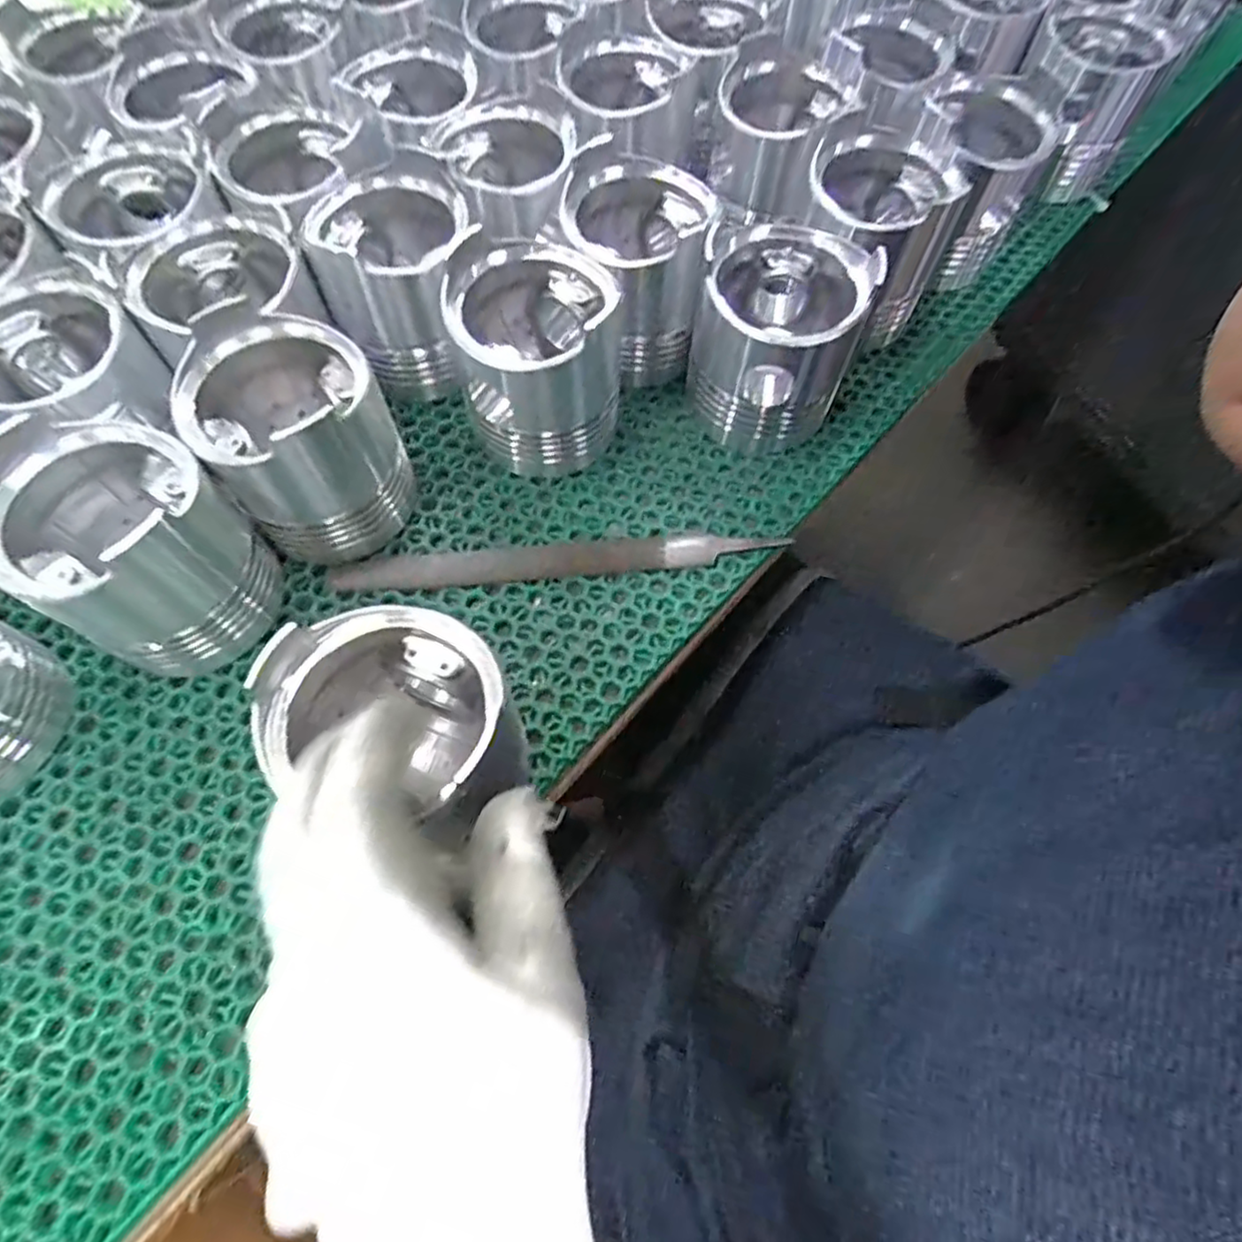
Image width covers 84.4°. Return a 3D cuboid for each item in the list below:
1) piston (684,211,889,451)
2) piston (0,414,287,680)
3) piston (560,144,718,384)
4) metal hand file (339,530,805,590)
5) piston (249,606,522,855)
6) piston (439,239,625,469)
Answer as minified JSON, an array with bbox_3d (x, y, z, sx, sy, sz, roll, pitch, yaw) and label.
[{"bbox_3d":[0.081,-0.154,0.375,0.080,0.098,0.078,5,64,0],"label":"piston"},{"bbox_3d":[-0.216,-0.032,0.307,0.079,0.092,0.084,20,65,7],"label":"piston"},{"bbox_3d":[0.007,-0.194,0.393,0.078,0.099,0.094,9,64,2],"label":"piston"},{"bbox_3d":[-0.030,-0.032,0.360,0.231,0.006,0.020,-5,65,-5],"label":"metal hand file"},{"bbox_3d":[-0.084,0.044,0.273,0.081,0.096,0.075,20,65,7],"label":"piston"},{"bbox_3d":[-0.043,-0.137,0.361,0.081,0.094,0.079,1,64,-2],"label":"piston"}]

